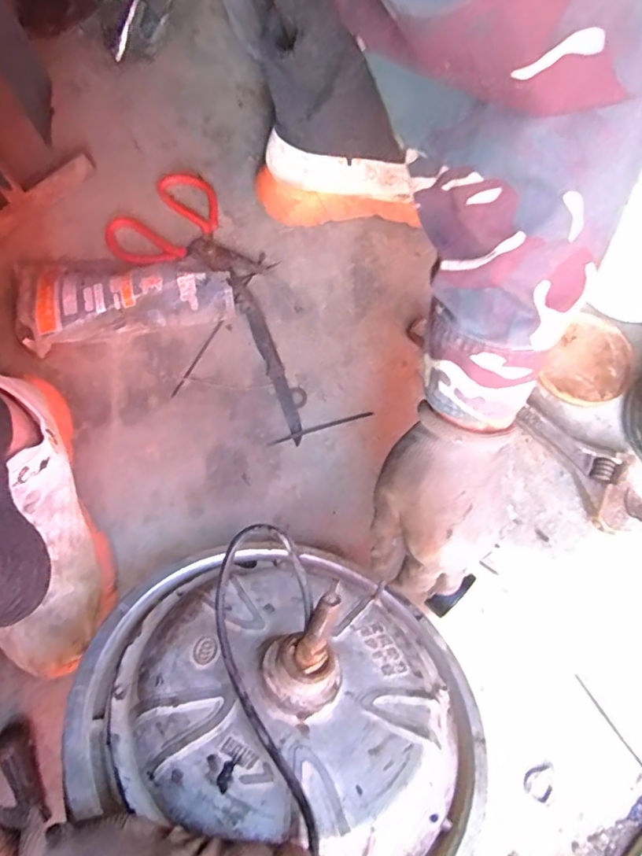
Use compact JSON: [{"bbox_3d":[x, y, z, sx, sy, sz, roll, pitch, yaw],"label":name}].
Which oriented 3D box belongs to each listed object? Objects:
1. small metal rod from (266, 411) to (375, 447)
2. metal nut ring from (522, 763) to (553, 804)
[{"bbox_3d":[-0.001,0.000,0.551,0.109,0.006,0.007,-17,69,-5],"label":"small metal rod"},{"bbox_3d":[0.174,0.279,0.431,0.028,0.004,0.023,-39,72,-12],"label":"metal nut ring"}]

